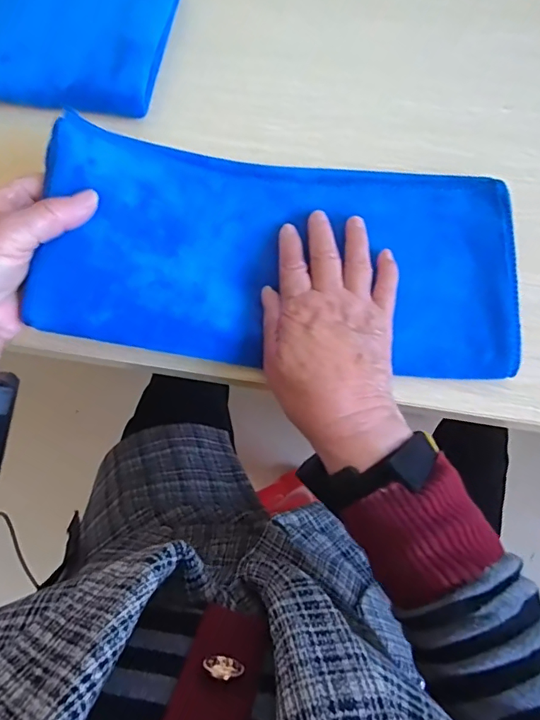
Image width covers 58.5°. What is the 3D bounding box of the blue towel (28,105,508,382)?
[{"bbox_3d":[0.016,-0.075,0.339,0.325,0.032,0.163,3,73,-10],"label":"blue towel"}]

